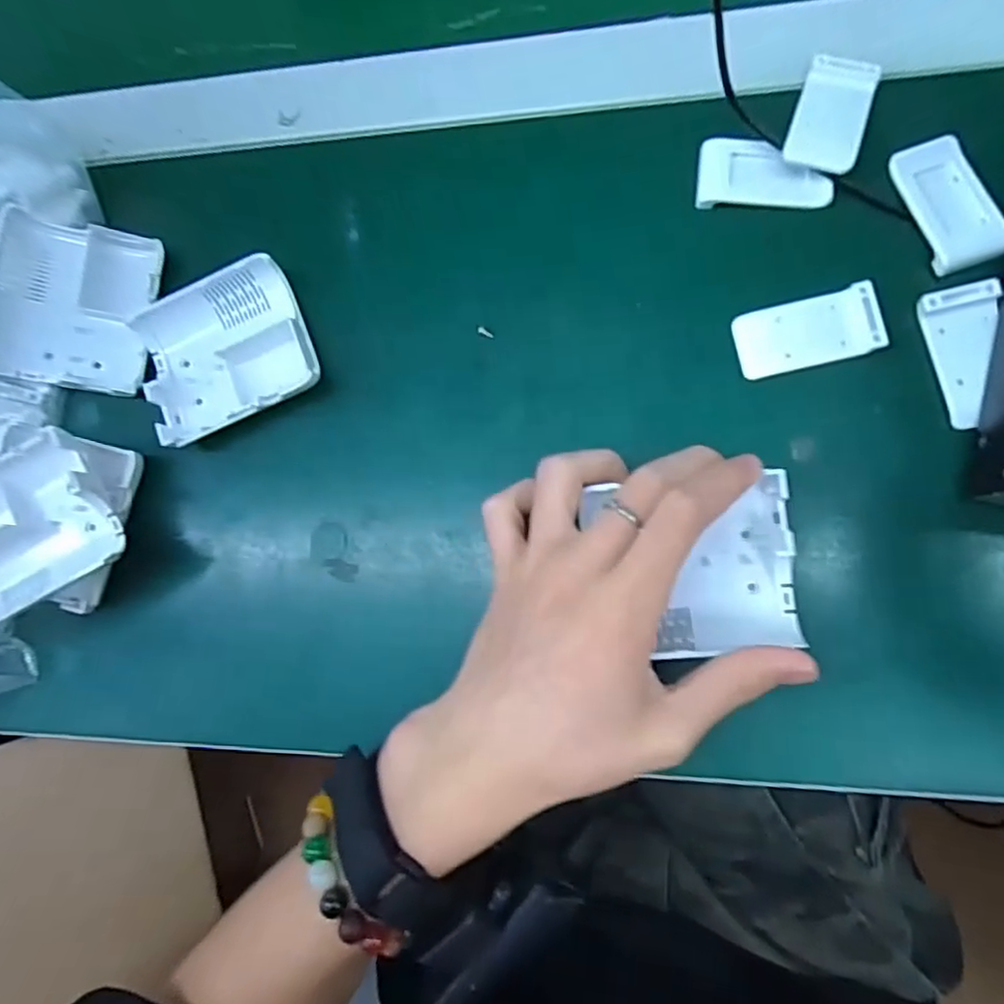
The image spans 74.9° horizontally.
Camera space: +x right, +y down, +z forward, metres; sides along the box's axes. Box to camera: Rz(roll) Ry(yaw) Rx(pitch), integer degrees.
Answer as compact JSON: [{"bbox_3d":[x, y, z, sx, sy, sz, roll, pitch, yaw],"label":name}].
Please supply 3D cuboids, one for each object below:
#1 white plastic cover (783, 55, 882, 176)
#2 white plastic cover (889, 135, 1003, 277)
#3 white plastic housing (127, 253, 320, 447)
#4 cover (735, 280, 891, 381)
[{"bbox_3d":[0.140,-0.164,0.276,0.028,0.006,0.056,19,76,9],"label":"white plastic cover"},{"bbox_3d":[0.183,-0.122,0.267,0.028,0.009,0.056,-18,80,8],"label":"white plastic cover"},{"bbox_3d":[-0.133,-0.073,0.313,0.079,0.018,0.075,-22,80,7],"label":"white plastic housing"},{"bbox_3d":[0.127,-0.071,0.271,0.055,0.006,0.028,-12,81,9],"label":"cover"}]

